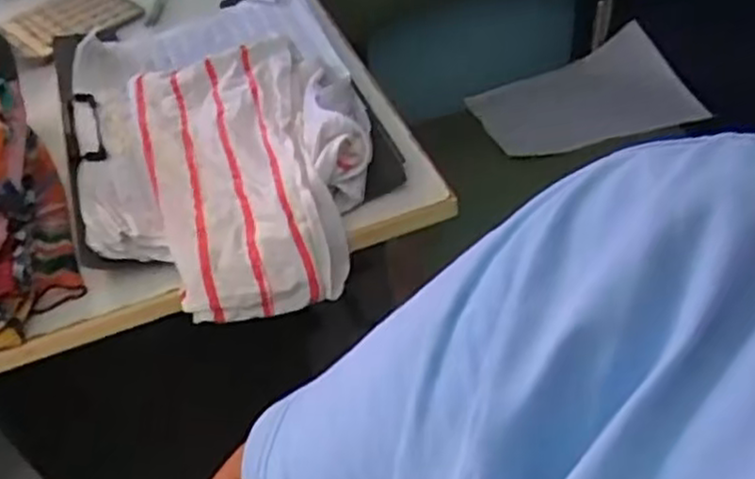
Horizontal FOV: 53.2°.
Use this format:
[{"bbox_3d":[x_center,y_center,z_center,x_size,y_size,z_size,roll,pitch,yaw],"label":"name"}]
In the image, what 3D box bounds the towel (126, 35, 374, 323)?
[{"bbox_3d":[-0.091,-0.068,0.579,0.164,0.073,0.257,-18,47,-11],"label":"towel"}]

